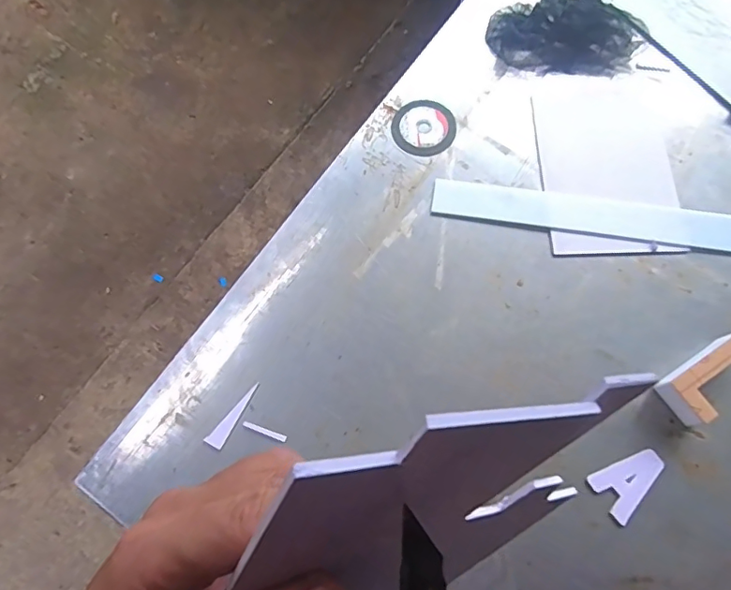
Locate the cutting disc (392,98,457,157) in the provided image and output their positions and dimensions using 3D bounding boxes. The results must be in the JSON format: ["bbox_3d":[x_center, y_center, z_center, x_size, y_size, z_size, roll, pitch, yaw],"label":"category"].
[{"bbox_3d":[0.082,-0.234,0.732,0.085,0.006,0.089,0,72,0],"label":"cutting disc"}]

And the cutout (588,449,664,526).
[{"bbox_3d":[0.295,0.207,0.579,0.080,0.006,0.054,-30,75,-9],"label":"cutout"}]

